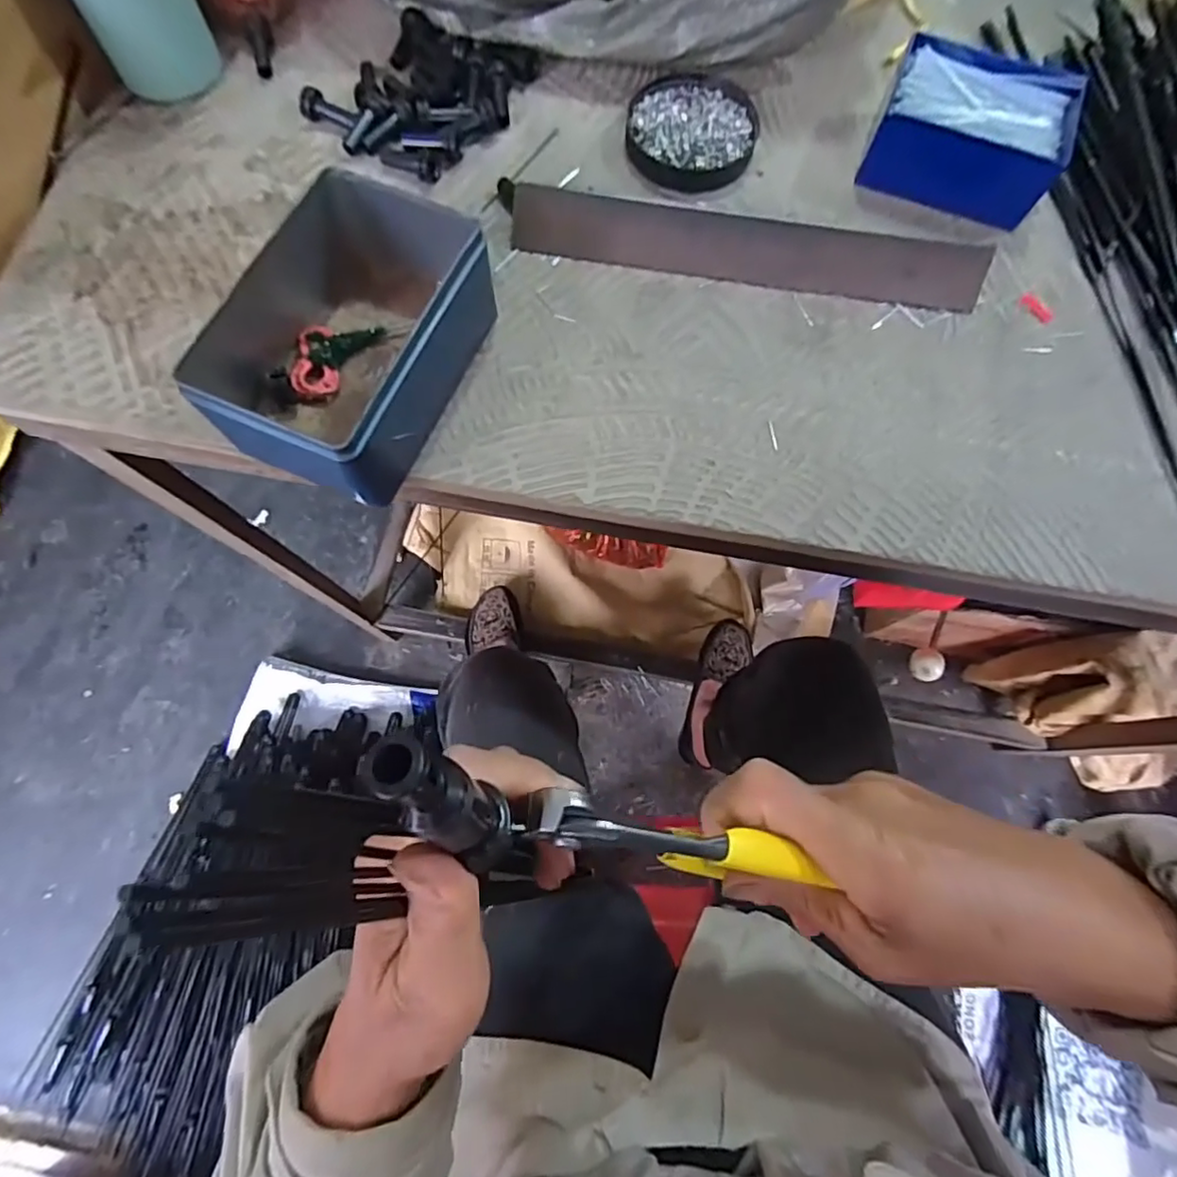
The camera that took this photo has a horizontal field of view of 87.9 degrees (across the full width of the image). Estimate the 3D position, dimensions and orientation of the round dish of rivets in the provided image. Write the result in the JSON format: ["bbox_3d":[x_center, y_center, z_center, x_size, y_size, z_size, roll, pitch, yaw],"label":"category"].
[{"bbox_3d":[0.068,-0.303,0.402,0.082,0.013,0.088,8,74,1],"label":"round dish of rivets"}]

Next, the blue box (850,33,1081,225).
[{"bbox_3d":[0.237,-0.286,0.383,0.108,0.042,0.083,20,75,5],"label":"blue box"}]

